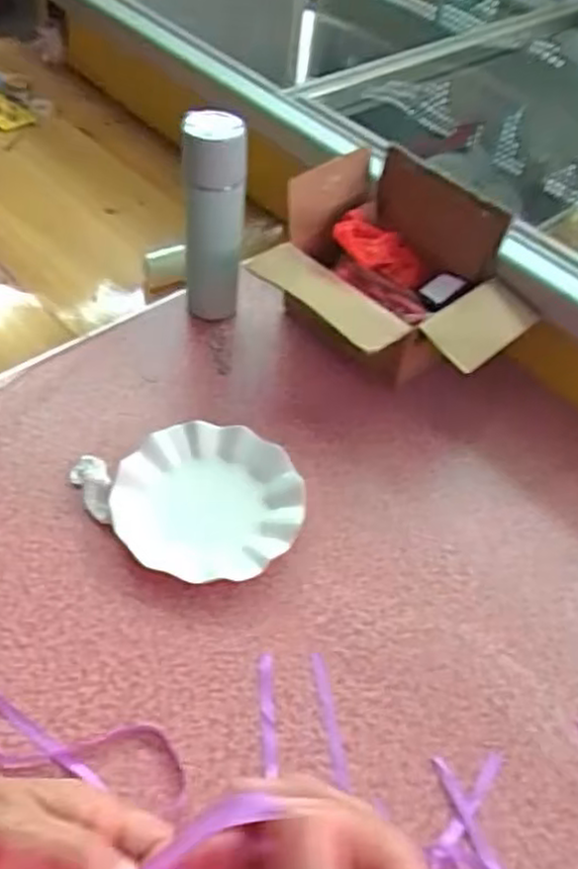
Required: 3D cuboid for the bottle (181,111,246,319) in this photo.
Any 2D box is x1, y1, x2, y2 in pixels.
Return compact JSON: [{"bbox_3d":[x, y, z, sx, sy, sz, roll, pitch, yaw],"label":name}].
[{"bbox_3d":[-0.087,-0.243,0.848,0.066,0.246,0.062,1,50,-5],"label":"bottle"}]

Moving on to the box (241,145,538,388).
[{"bbox_3d":[0.113,-0.168,0.840,0.297,0.173,0.224,36,55,22],"label":"box"}]

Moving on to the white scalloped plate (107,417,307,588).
[{"bbox_3d":[-0.079,0.067,0.720,0.181,0.030,0.170,3,50,-3],"label":"white scalloped plate"}]

